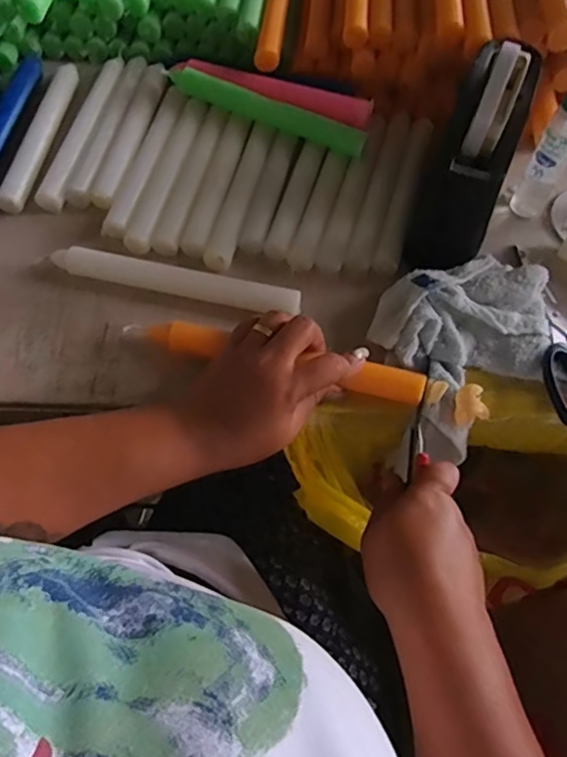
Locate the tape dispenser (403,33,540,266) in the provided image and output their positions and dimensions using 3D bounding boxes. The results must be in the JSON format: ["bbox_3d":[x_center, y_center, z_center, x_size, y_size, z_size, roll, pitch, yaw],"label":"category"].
[{"bbox_3d":[0.148,-0.174,0.435,0.058,0.125,0.158,20,63,11],"label":"tape dispenser"}]

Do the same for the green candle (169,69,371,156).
[{"bbox_3d":[-0.015,-0.254,0.528,0.207,0.019,0.027,28,63,12],"label":"green candle"}]

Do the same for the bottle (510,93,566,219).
[{"bbox_3d":[0.224,-0.189,0.456,0.026,0.128,0.029,33,65,15],"label":"bottle"}]

